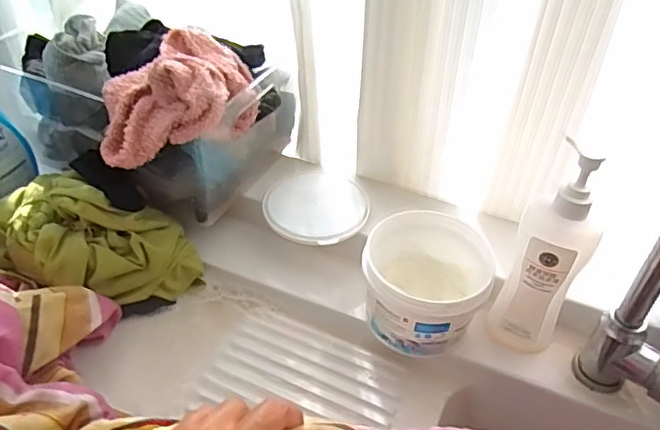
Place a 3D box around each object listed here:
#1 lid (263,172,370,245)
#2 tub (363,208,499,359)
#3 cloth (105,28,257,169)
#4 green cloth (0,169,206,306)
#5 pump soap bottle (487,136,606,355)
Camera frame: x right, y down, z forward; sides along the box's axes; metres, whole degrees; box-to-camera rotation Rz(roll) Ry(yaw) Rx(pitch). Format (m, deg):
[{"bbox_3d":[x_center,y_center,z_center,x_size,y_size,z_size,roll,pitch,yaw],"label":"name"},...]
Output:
[{"bbox_3d":[-0.018,-0.011,0.686,0.123,0.016,0.127,1,44,-1],"label":"lid"},{"bbox_3d":[0.092,0.074,0.592,0.113,0.095,0.117,1,44,-1],"label":"tub"},{"bbox_3d":[-0.157,-0.125,0.591,0.173,0.097,0.150,-18,47,-19],"label":"cloth"},{"bbox_3d":[-0.259,0.017,0.619,0.248,0.103,0.121,15,44,-6],"label":"green cloth"},{"bbox_3d":[0.198,0.044,0.530,0.065,0.232,0.046,34,52,29],"label":"pump soap bottle"}]

